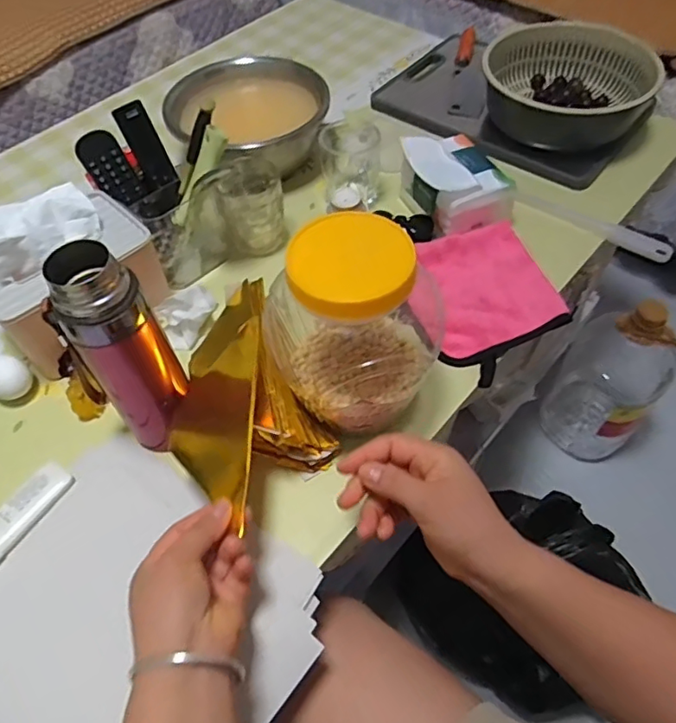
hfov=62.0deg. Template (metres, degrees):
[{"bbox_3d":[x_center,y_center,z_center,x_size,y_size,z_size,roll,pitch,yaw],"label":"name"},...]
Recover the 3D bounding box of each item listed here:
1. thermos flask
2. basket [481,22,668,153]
[{"bbox_3d":[-0.173,0.000,0.461,0.064,0.205,0.055,8,55,8],"label":"thermos flask"},{"bbox_3d":[0.311,-0.379,0.784,0.217,0.090,0.218,11,56,10],"label":"basket"}]

